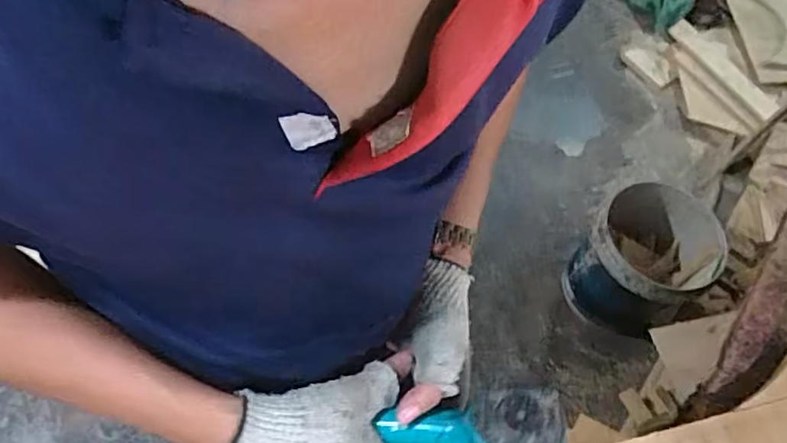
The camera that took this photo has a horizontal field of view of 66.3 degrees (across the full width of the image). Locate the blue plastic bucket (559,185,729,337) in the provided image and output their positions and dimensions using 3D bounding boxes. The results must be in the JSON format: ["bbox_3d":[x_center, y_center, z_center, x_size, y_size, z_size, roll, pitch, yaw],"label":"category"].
[{"bbox_3d":[0.616,0.098,1.501,0.295,0.297,0.269,3,59,-6],"label":"blue plastic bucket"}]

